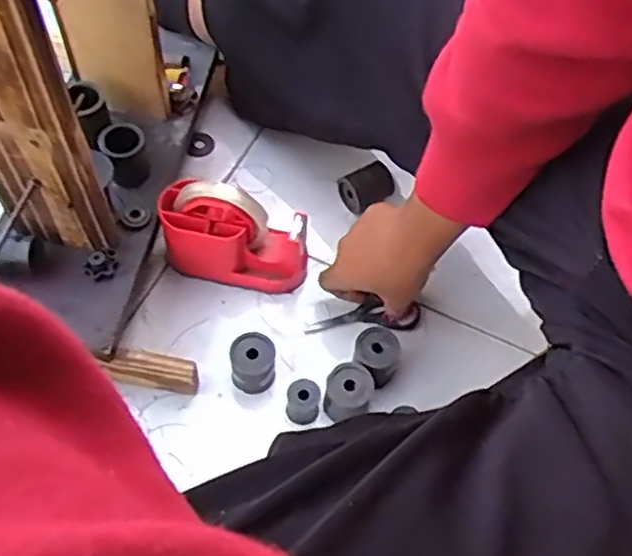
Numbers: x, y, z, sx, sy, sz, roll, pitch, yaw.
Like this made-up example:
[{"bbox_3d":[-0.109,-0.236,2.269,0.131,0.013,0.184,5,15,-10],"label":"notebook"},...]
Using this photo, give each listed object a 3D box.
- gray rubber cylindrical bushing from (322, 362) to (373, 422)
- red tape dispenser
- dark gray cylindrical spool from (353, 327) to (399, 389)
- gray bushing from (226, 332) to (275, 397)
[{"bbox_3d":[0.029,0.111,0.684,0.046,0.041,0.050,2,60,-3],"label":"gray rubber cylindrical bushing"},{"bbox_3d":[-0.083,-0.043,0.733,0.148,0.109,0.065,12,60,3],"label":"red tape dispenser"},{"bbox_3d":[0.057,0.077,0.703,0.045,0.054,0.047,2,60,-3],"label":"dark gray cylindrical spool"},{"bbox_3d":[-0.061,0.085,0.691,0.043,0.058,0.046,2,60,-3],"label":"gray bushing"}]

